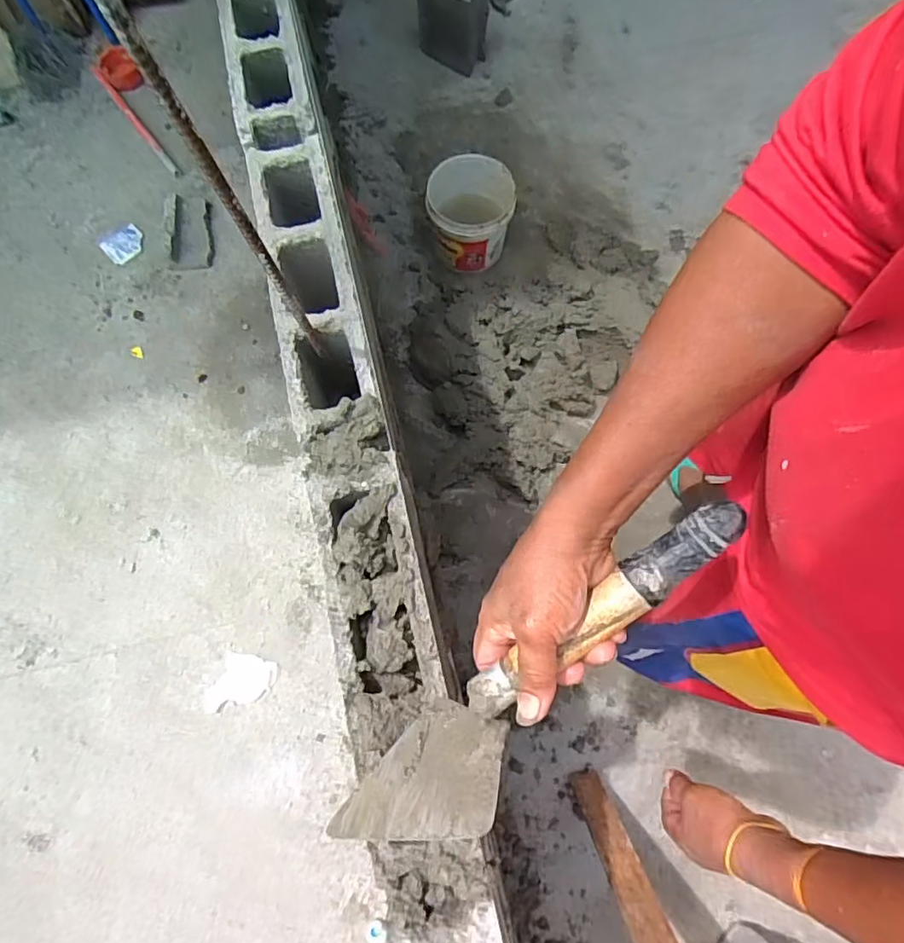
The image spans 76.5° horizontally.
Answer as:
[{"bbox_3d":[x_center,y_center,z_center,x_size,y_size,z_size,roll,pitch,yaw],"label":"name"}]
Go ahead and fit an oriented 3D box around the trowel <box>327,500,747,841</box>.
[{"bbox_3d":[0.055,0.153,0.399,0.073,0.070,0.355,45,107,12],"label":"trowel"}]

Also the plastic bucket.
[{"bbox_3d":[0.043,-0.608,1.368,0.193,0.210,0.178,0,74,1],"label":"plastic bucket"}]

